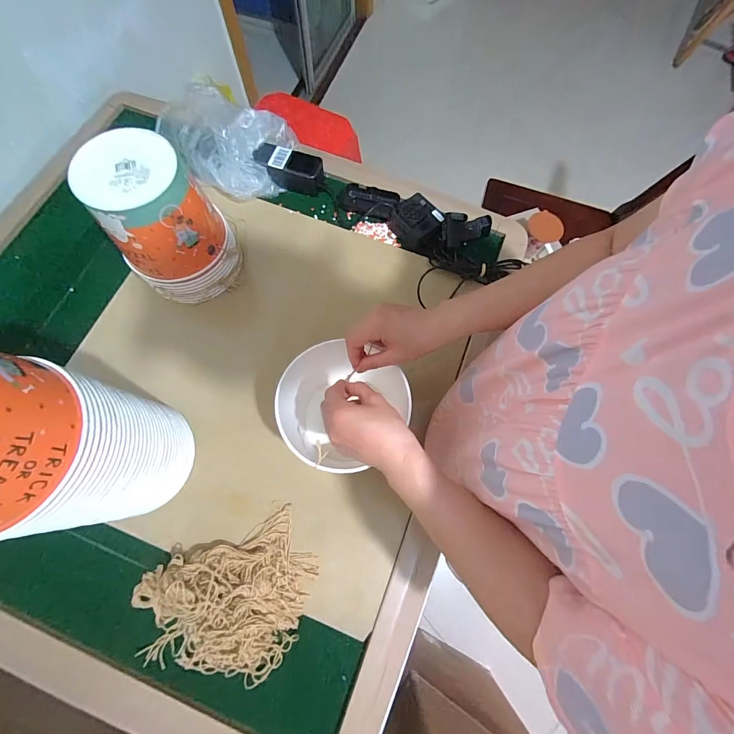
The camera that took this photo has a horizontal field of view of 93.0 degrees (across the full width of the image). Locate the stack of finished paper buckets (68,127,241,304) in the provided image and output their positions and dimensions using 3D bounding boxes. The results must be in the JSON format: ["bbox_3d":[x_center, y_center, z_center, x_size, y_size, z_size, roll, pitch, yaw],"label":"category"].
[{"bbox_3d":[-0.296,-0.211,0.530,0.150,0.213,0.137,-35,76,-11],"label":"stack of finished paper buckets"}]

